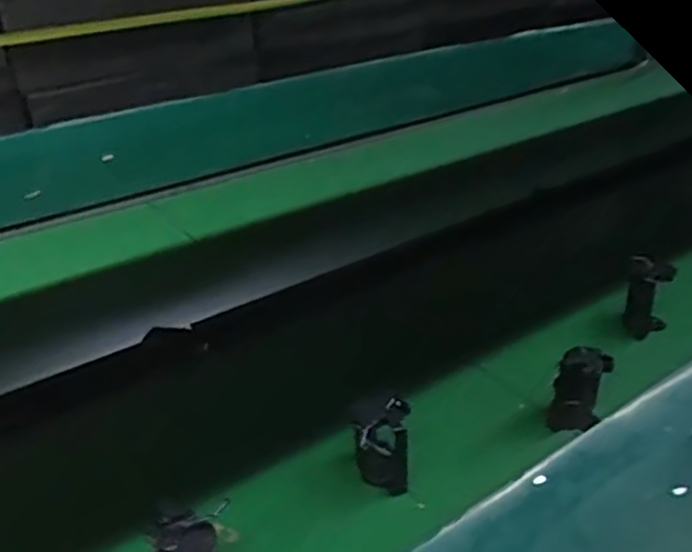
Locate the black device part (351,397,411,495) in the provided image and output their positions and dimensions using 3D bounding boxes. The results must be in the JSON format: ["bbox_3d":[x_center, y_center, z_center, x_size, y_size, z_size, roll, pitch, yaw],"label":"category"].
[{"bbox_3d":[0.028,0.137,0.573,0.041,0.076,0.034,2,34,0],"label":"black device part"}]

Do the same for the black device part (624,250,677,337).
[{"bbox_3d":[0.312,0.021,0.766,0.047,0.090,0.056,16,36,20],"label":"black device part"}]

